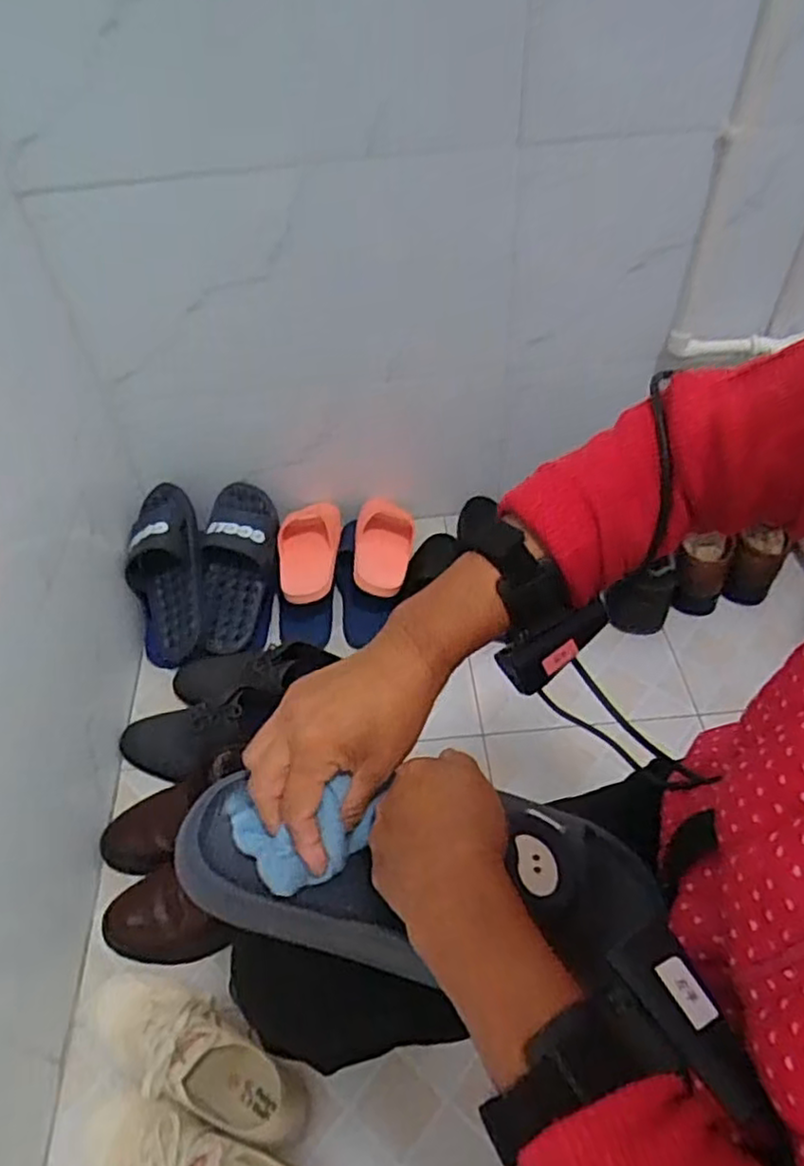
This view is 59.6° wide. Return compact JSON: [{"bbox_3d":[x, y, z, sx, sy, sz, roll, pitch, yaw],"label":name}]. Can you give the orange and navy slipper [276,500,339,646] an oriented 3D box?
[{"bbox_3d":[-0.148,-0.030,1.124,0.095,0.093,0.256,-6,49,2],"label":"orange and navy slipper"}]

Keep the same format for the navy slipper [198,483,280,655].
[{"bbox_3d":[-0.250,-0.030,1.090,0.104,0.075,0.275,0,78,7],"label":"navy slipper"}]

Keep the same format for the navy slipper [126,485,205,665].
[{"bbox_3d":[-0.361,-0.014,1.076,0.108,0.071,0.284,-4,89,3],"label":"navy slipper"}]

